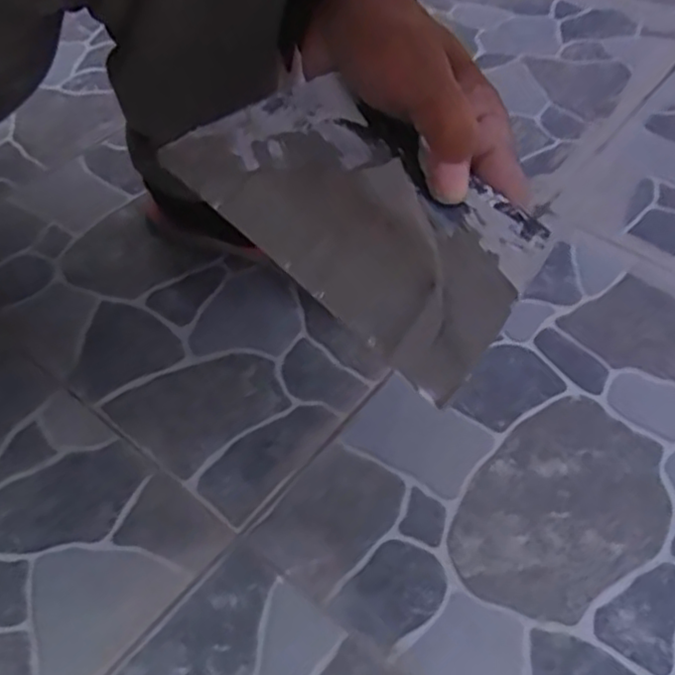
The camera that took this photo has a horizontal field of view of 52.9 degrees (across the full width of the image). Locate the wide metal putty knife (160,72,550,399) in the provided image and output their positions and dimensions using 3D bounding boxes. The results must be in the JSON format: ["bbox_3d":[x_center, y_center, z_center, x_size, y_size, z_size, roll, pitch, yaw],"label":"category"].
[{"bbox_3d":[0.013,-0.052,0.259,0.136,0.018,0.089,42,62,12],"label":"wide metal putty knife"}]

